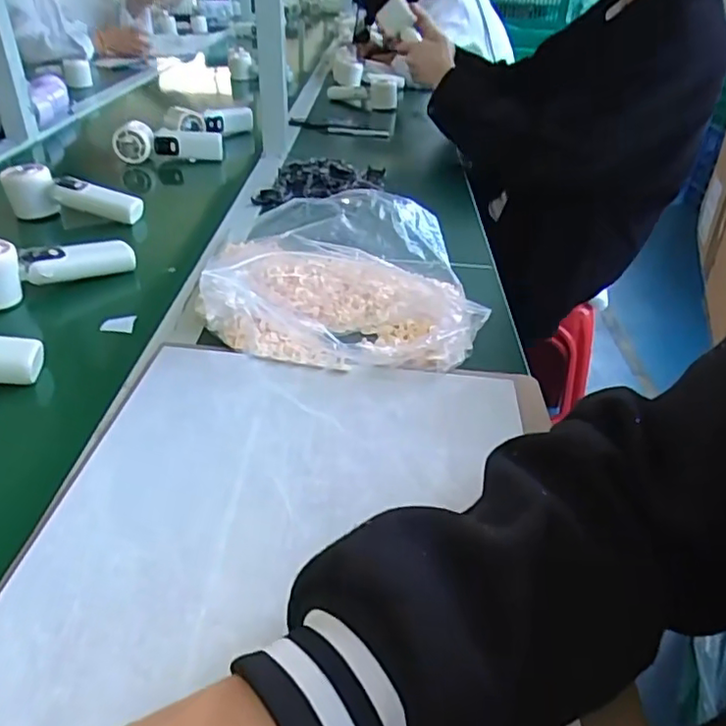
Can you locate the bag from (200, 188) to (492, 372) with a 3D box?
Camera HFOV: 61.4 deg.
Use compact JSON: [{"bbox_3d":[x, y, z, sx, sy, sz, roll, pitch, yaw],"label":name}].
[{"bbox_3d":[-0.025,-0.093,0.606,0.251,0.076,0.271,0,35,-7],"label":"bag"}]

